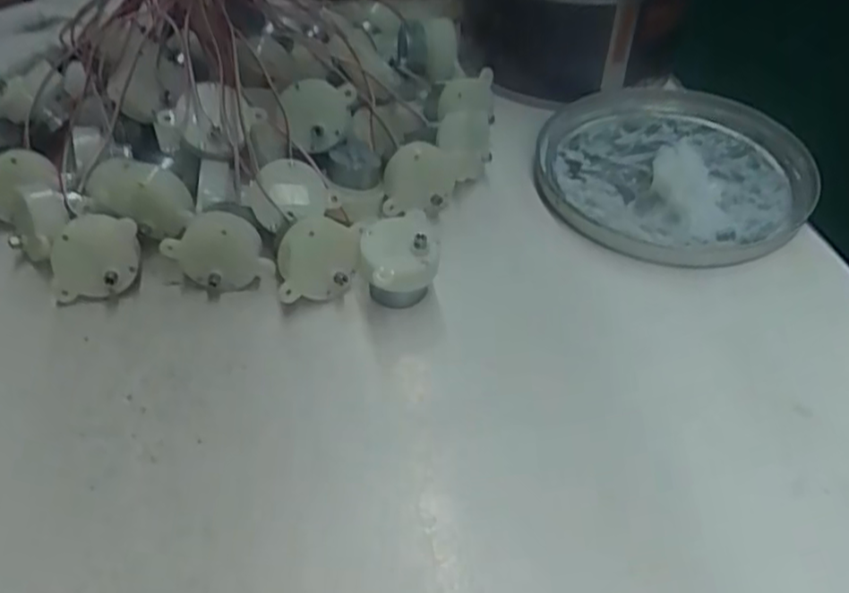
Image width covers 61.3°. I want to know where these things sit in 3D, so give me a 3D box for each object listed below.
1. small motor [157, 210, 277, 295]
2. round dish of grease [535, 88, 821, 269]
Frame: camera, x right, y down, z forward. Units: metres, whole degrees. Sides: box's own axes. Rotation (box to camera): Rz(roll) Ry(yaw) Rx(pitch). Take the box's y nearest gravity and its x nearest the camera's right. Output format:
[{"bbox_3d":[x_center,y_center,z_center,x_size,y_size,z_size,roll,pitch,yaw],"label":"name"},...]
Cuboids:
[{"bbox_3d":[-0.084,-0.016,0.293,0.040,0.034,0.018,-9,47,-8],"label":"small motor"},{"bbox_3d":[0.121,-0.063,0.352,0.127,0.015,0.129,0,46,0],"label":"round dish of grease"}]

